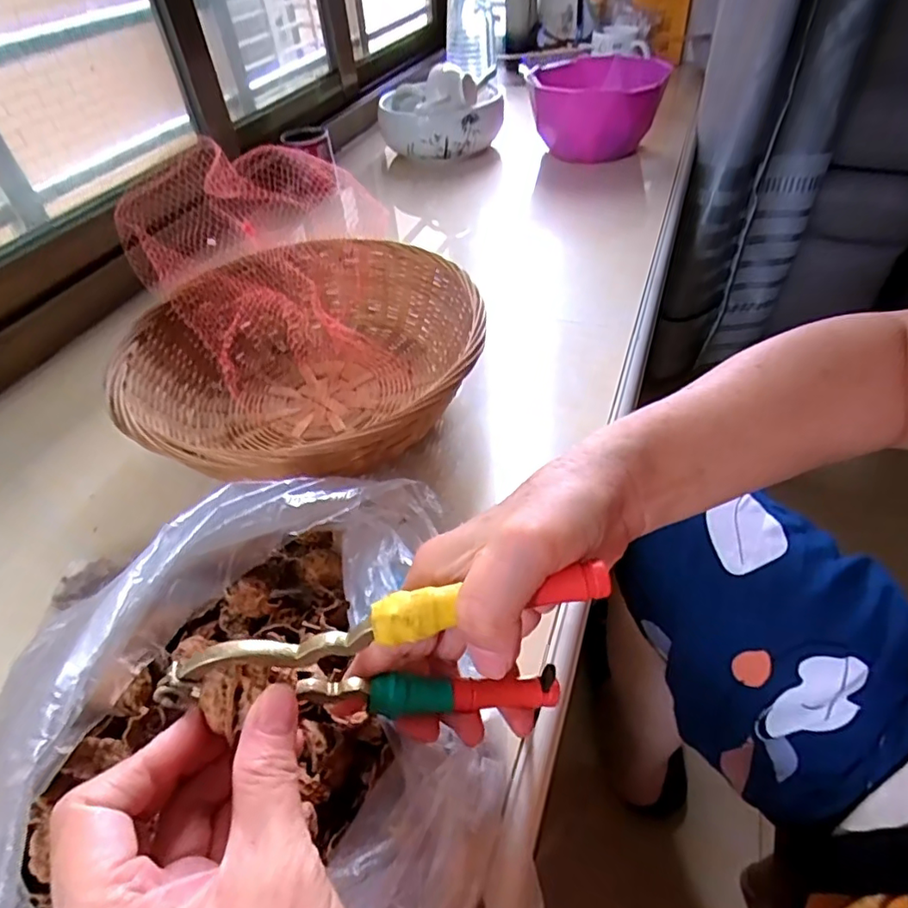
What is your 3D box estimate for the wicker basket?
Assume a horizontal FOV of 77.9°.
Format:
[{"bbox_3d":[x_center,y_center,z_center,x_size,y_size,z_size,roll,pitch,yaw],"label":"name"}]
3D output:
[{"bbox_3d":[-0.107,-0.071,0.432,0.250,0.073,0.261,-3,47,3],"label":"wicker basket"}]

